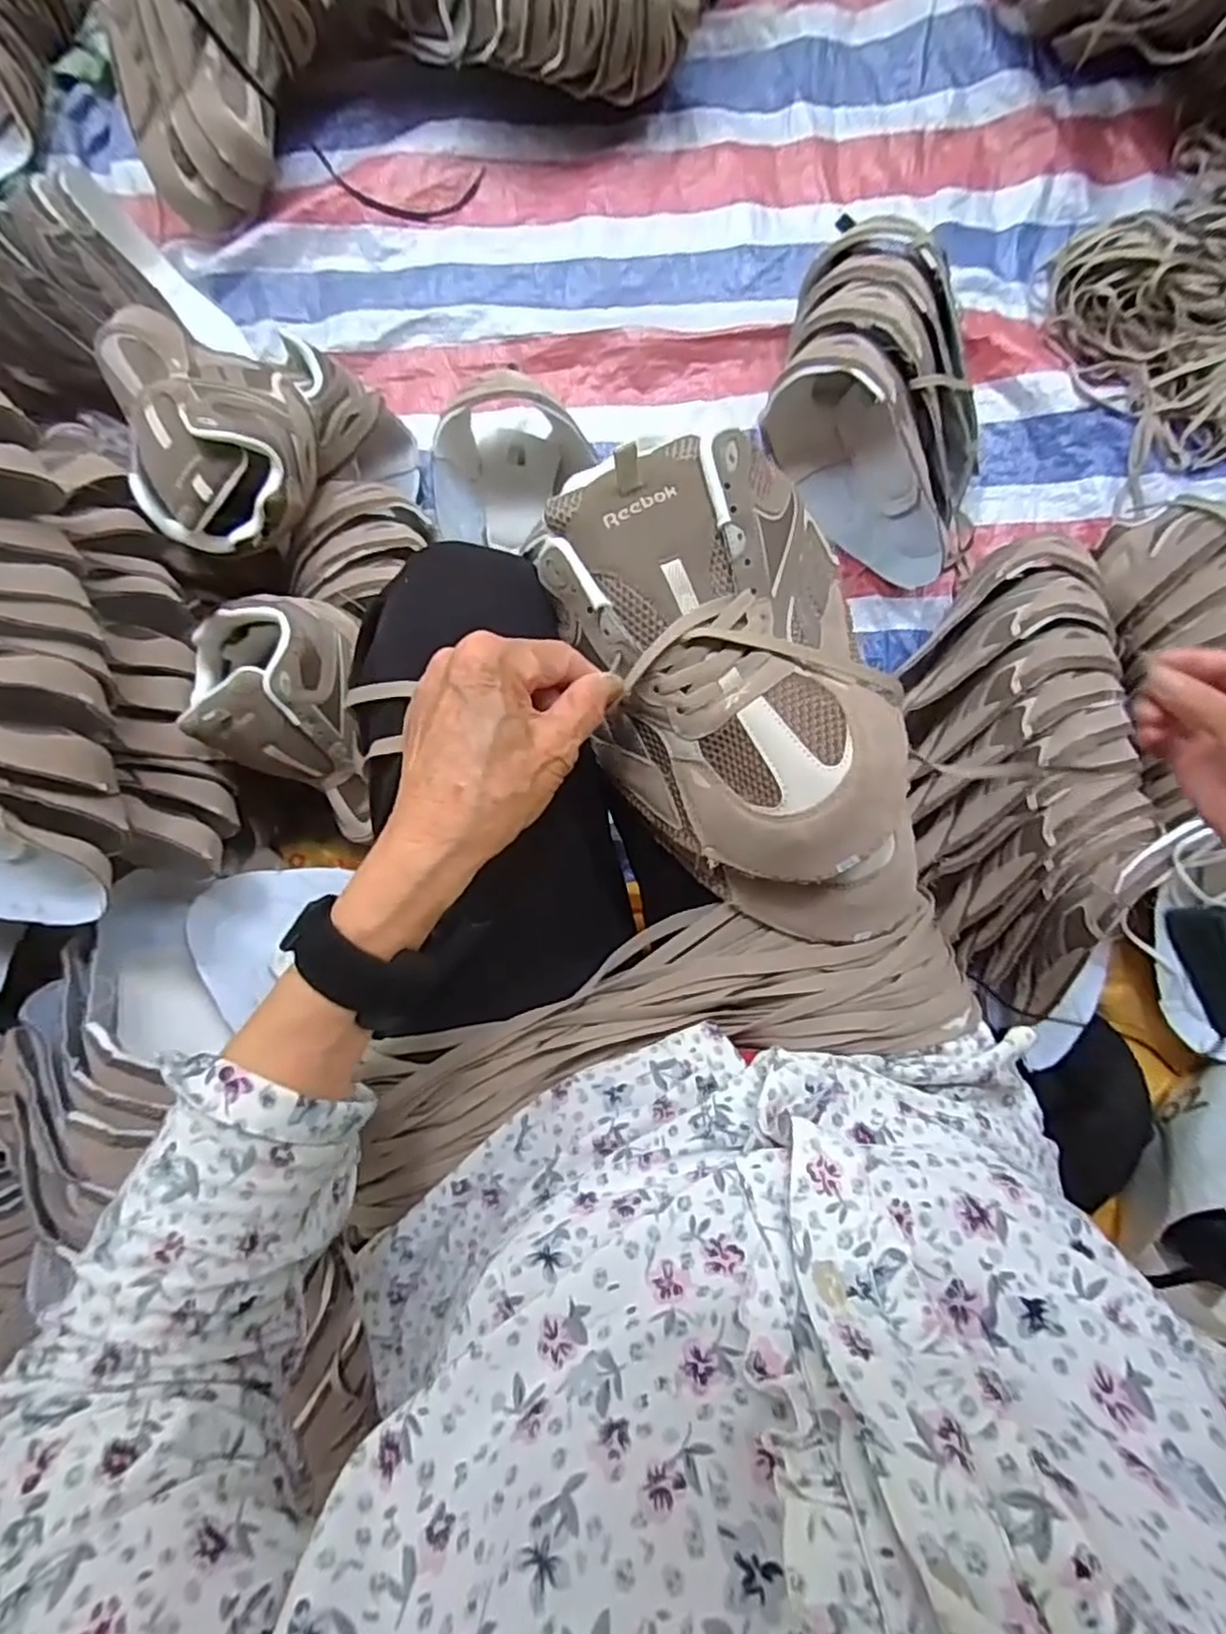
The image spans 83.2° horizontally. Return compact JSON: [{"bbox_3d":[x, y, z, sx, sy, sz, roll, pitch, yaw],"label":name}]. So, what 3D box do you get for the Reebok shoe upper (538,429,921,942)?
[{"bbox_3d":[0.058,-0.057,0.340,0.144,0.074,0.244,-12,87,1],"label":"Reebok shoe upper"}]

